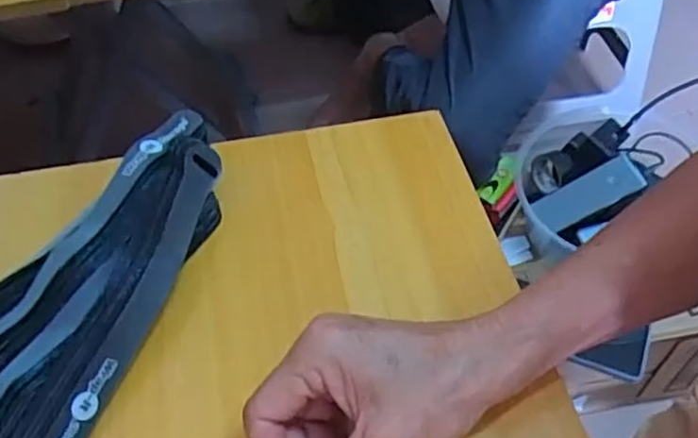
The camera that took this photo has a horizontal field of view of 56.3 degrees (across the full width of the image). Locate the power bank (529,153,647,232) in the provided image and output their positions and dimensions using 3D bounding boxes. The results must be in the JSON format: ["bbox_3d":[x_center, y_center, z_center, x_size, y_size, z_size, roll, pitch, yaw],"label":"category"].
[{"bbox_3d":[0.267,-0.031,0.733,0.119,0.017,0.053,-27,53,2],"label":"power bank"}]

